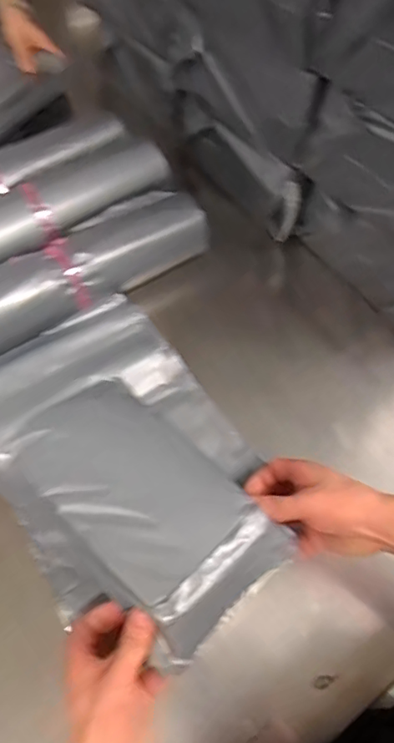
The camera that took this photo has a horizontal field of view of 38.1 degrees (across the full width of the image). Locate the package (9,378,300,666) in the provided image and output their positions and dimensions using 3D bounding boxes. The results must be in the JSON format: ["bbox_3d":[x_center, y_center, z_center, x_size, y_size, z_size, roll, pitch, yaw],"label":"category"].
[{"bbox_3d":[-0.056,0.116,0.529,0.140,0.055,0.267,-36,52,-27],"label":"package"}]

